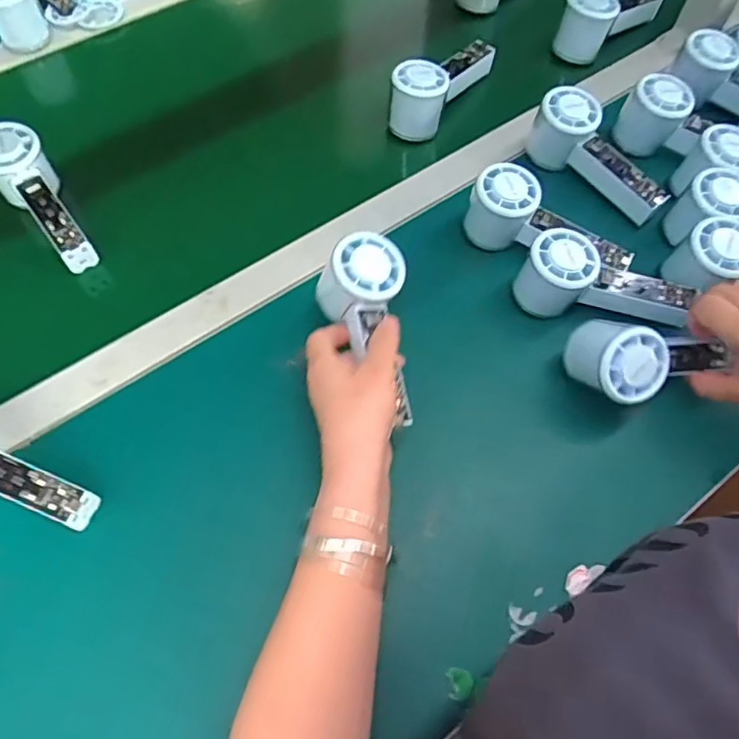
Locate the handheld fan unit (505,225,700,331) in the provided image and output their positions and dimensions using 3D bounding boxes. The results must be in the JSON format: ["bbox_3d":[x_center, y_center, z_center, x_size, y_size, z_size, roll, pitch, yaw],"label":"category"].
[{"bbox_3d":[0.201,-0.071,0.511,0.160,0.061,0.054,15,62,-9],"label":"handheld fan unit"}]

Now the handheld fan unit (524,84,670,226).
[{"bbox_3d":[0.225,-0.208,0.584,0.153,0.067,0.049,46,69,4],"label":"handheld fan unit"}]

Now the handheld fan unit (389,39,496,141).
[{"bbox_3d":[0.079,-0.311,0.625,0.061,0.069,0.154,38,71,12],"label":"handheld fan unit"}]

